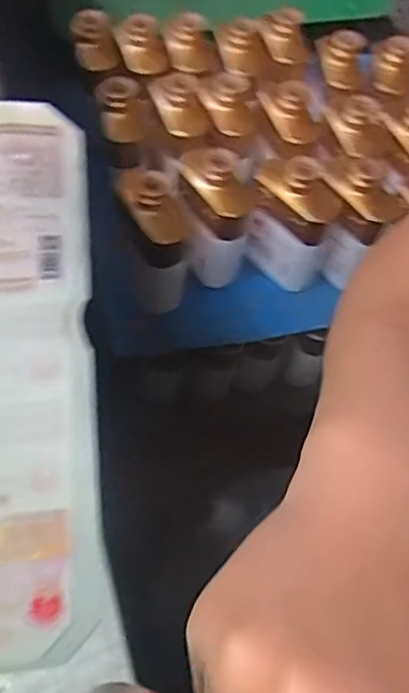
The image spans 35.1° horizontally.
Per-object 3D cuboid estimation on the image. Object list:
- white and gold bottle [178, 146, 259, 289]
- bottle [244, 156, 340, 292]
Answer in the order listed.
[{"bbox_3d":[0.014,-0.155,0.785,0.079,0.161,0.090,-10,60,-14],"label":"white and gold bottle"},{"bbox_3d":[0.108,-0.160,0.797,0.103,0.159,0.092,13,57,1],"label":"bottle"}]

